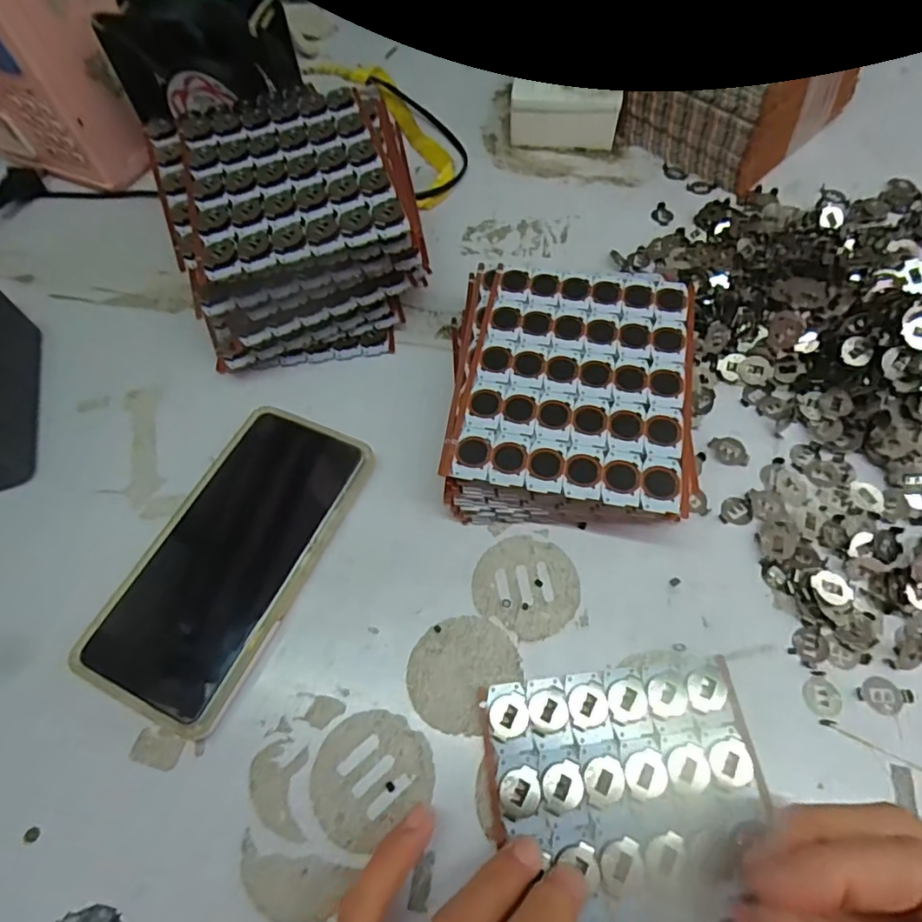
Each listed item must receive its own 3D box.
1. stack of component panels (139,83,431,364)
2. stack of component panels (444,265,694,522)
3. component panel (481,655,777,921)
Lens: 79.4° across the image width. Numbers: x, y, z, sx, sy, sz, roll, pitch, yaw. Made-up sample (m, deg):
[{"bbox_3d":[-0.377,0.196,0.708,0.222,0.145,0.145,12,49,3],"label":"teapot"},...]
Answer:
[{"bbox_3d":[-0.106,-0.155,0.370,0.150,0.090,0.165,-15,61,-5],"label":"stack of component panels"},{"bbox_3d":[0.060,-0.037,0.318,0.133,0.044,0.156,4,61,6],"label":"stack of component panels"},{"bbox_3d":[0.073,0.160,0.226,0.116,0.006,0.141,-6,61,0],"label":"component panel"}]

